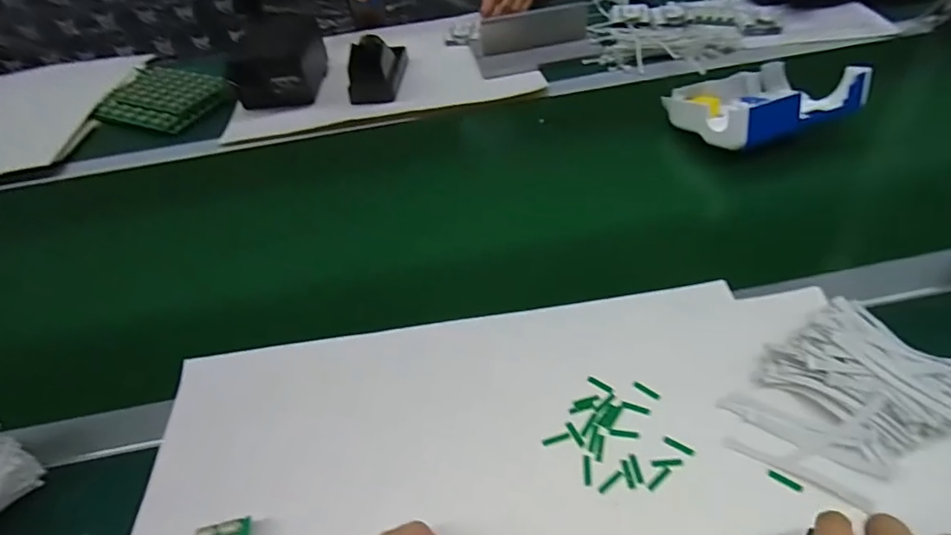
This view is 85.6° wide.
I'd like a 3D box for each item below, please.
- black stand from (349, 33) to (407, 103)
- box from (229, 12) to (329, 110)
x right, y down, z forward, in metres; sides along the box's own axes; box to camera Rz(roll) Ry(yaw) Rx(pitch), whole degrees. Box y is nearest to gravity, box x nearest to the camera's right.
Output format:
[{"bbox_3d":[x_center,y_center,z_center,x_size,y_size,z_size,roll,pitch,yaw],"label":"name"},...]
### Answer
[{"bbox_3d":[-0.152,-0.320,0.795,0.065,0.068,0.139,0,46,7],"label":"black stand"},{"bbox_3d":[-0.303,-0.318,0.812,0.115,0.073,0.140,-4,46,3],"label":"box"}]

